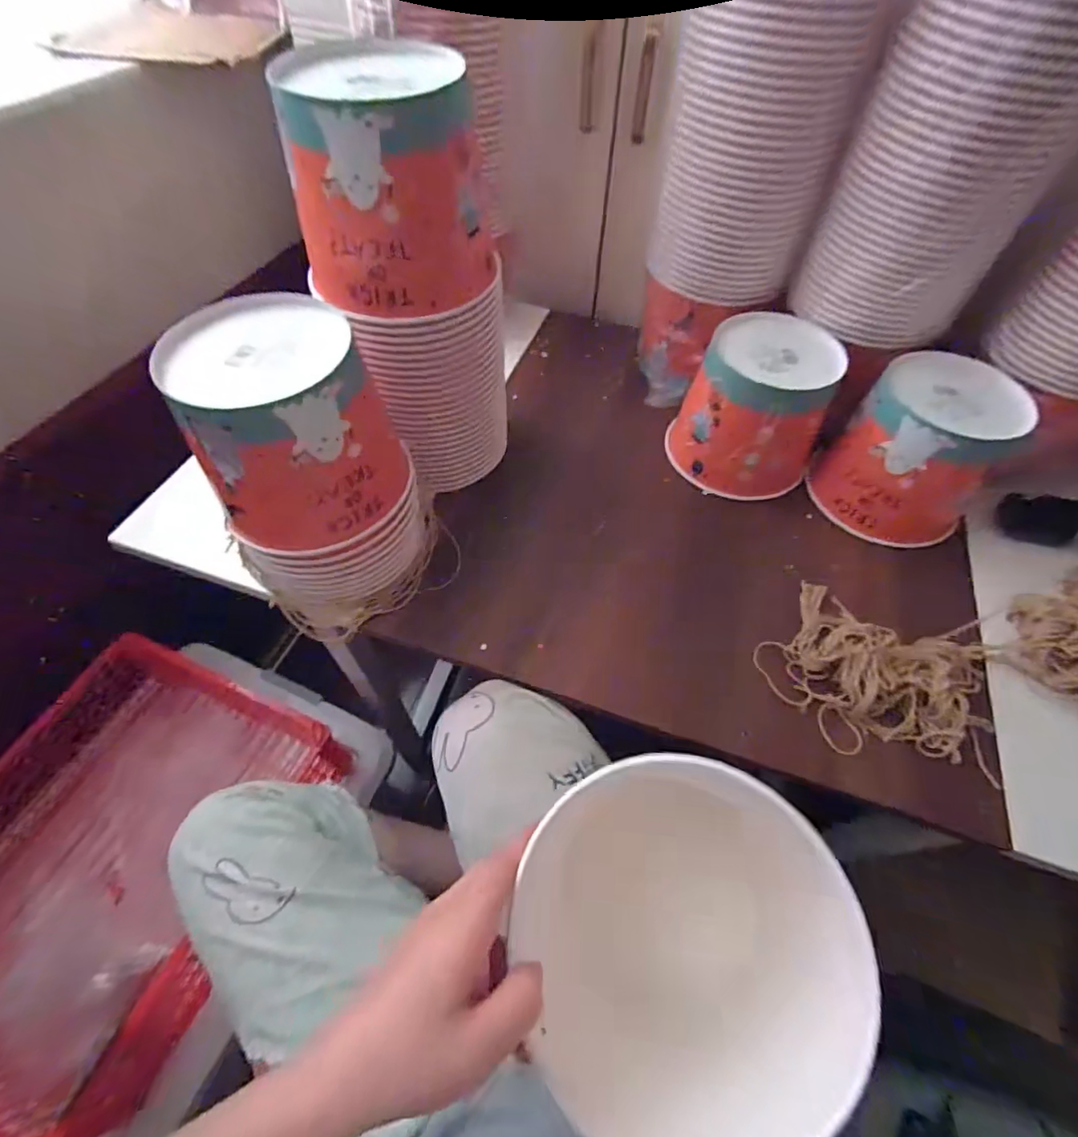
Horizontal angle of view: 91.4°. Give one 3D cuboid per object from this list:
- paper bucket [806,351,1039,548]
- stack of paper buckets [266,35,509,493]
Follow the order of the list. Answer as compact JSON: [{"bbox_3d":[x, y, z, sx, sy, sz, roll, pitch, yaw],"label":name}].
[{"bbox_3d":[0.392,-0.121,0.540,0.152,0.129,0.139,1,56,-1],"label":"paper bucket"},{"bbox_3d":[-0.109,-0.236,0.479,0.154,0.315,0.137,-31,62,-20],"label":"stack of paper buckets"}]

